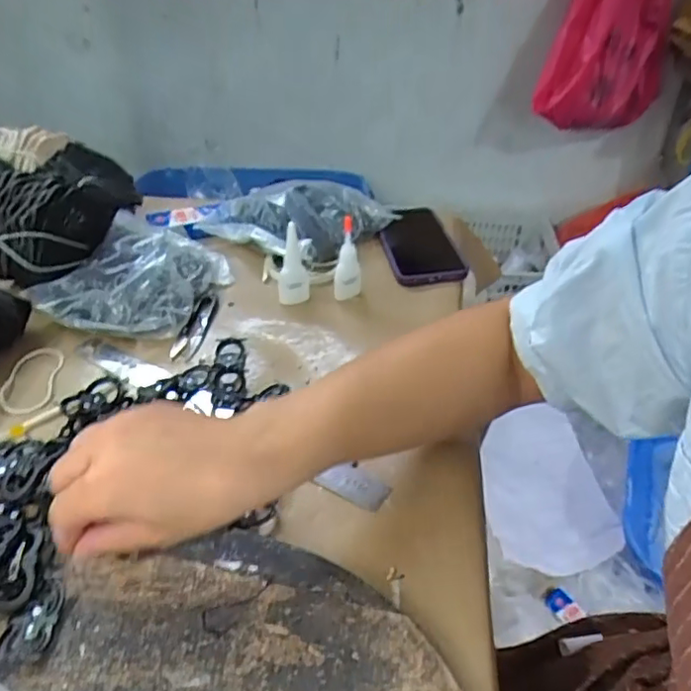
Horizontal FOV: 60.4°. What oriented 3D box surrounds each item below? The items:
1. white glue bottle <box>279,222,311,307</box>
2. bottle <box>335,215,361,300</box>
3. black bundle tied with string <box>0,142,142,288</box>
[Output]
[{"bbox_3d":[-0.052,-0.082,0.597,0.030,0.081,0.033,-1,37,-2],"label":"white glue bottle"},{"bbox_3d":[0.003,-0.088,0.603,0.025,0.086,0.029,2,37,2],"label":"bottle"},{"bbox_3d":[-0.286,-0.144,0.604,0.096,0.089,0.161,2,37,2],"label":"black bundle tied with string"}]

